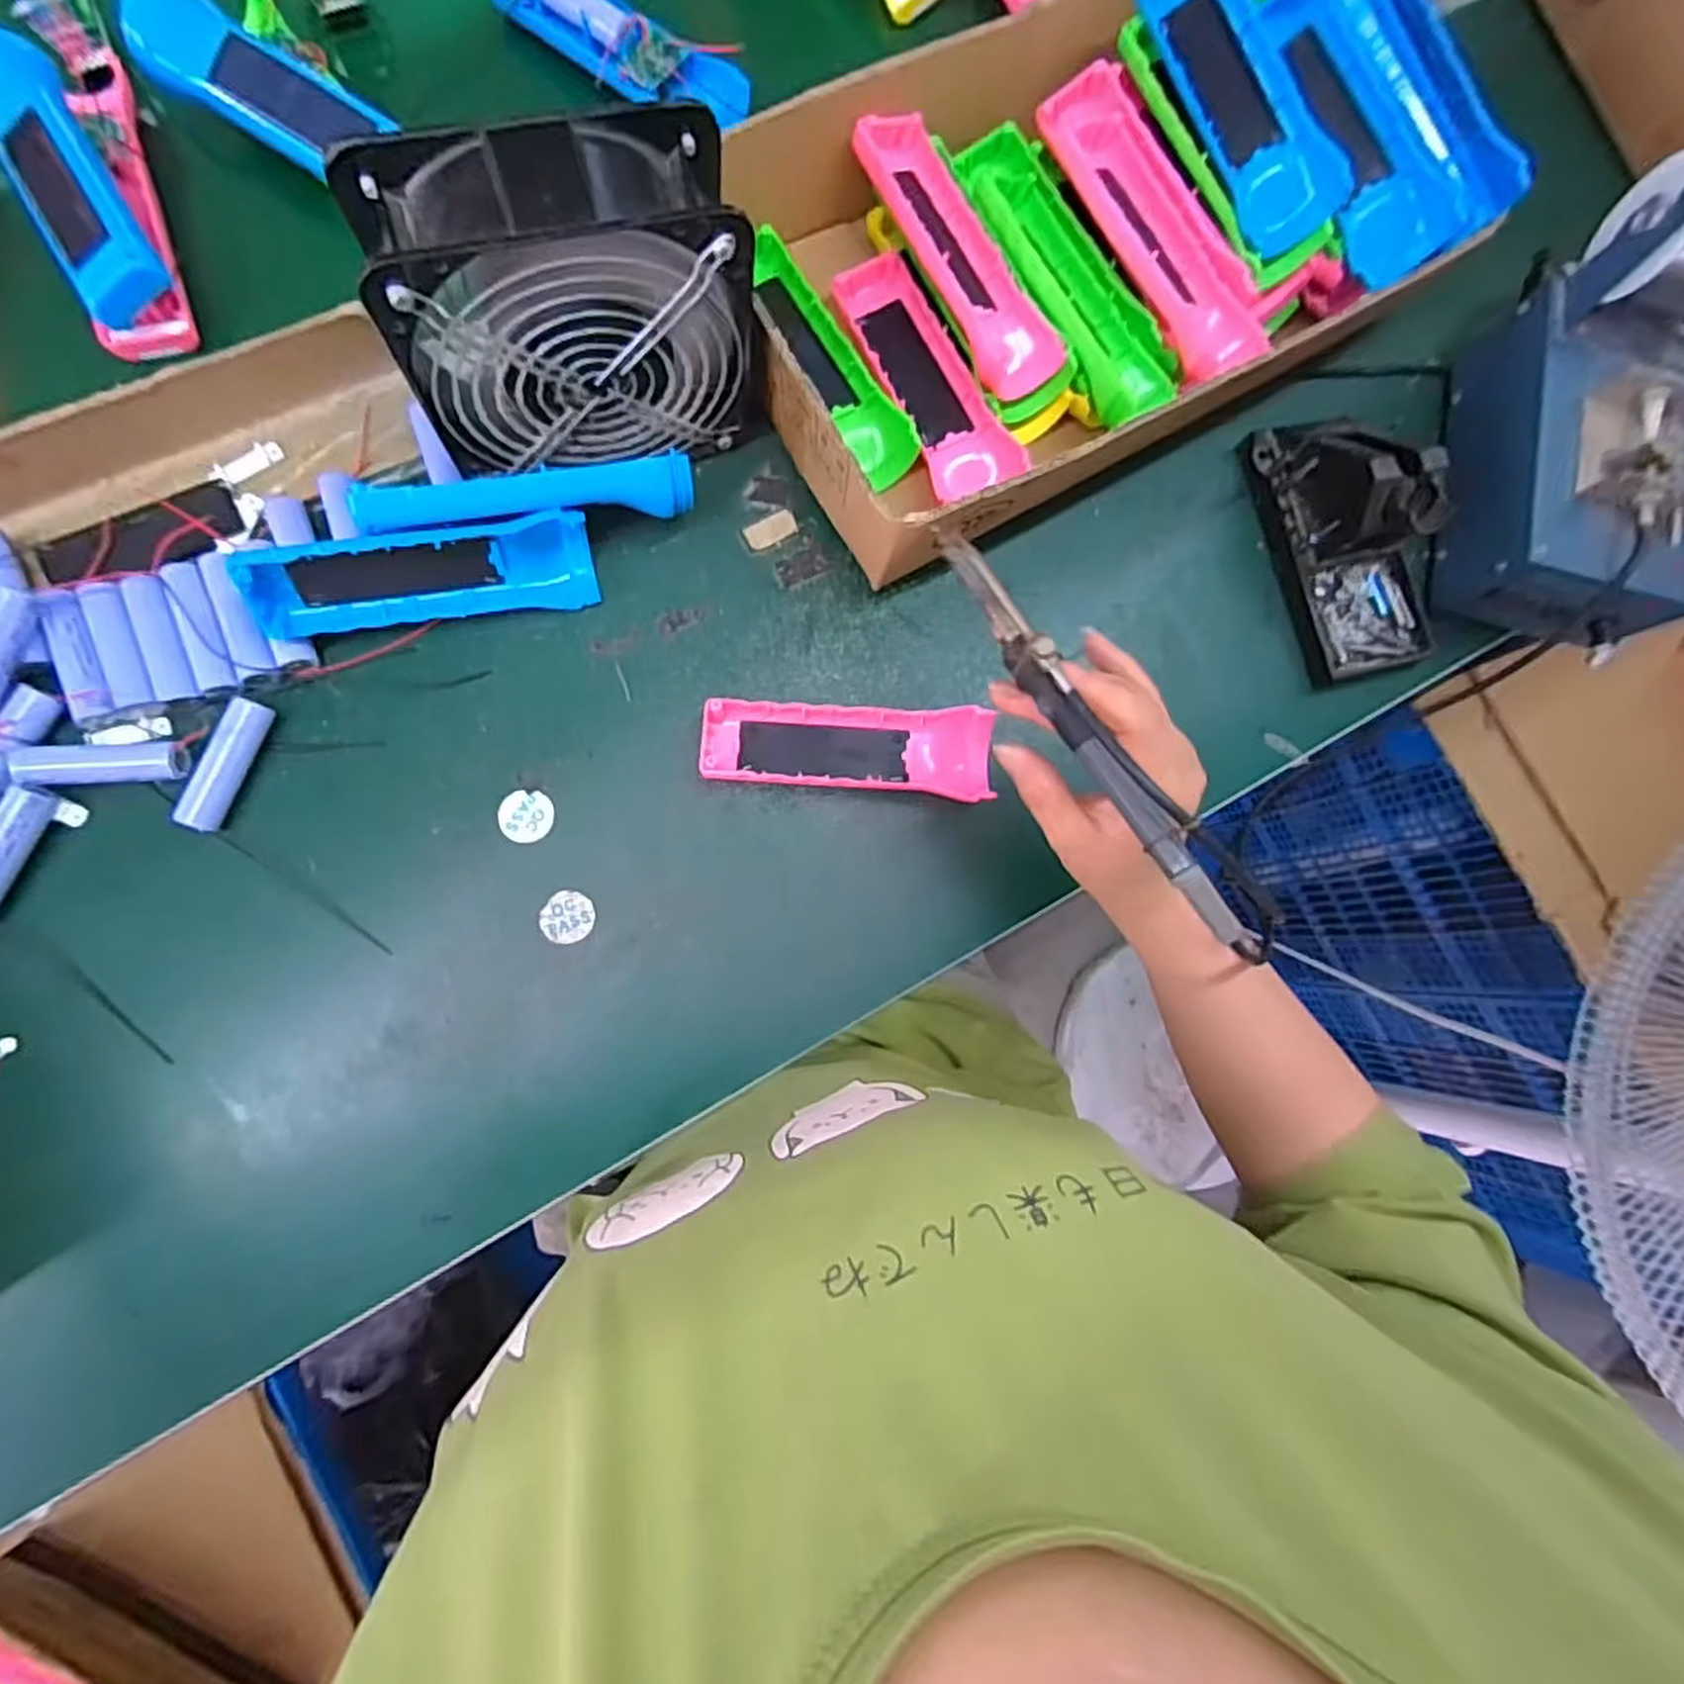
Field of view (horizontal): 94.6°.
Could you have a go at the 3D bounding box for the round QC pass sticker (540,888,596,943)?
[{"bbox_3d":[-0.141,0.039,0.399,0.026,0.004,0.027,1,84,-7],"label":"round QC pass sticker"}]

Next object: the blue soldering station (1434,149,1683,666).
[{"bbox_3d":[0.442,-0.231,0.436,0.110,0.129,0.199,13,82,-6],"label":"blue soldering station"}]

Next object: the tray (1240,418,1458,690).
[{"bbox_3d":[0.305,-0.180,0.448,0.084,0.070,0.155,-13,85,-9],"label":"tray"}]

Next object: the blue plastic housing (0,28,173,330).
[{"bbox_3d":[-0.388,-0.334,0.379,0.042,0.021,0.161,-32,89,-10],"label":"blue plastic housing"}]

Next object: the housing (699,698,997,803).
[{"bbox_3d":[0.003,-0.051,0.418,0.152,0.025,0.049,6,83,-7],"label":"housing"}]

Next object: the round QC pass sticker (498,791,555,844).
[{"bbox_3d":[-0.164,-0.013,0.405,0.026,0.004,0.026,1,85,-12],"label":"round QC pass sticker"}]

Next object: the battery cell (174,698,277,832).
[{"bbox_3d":[-0.300,-0.037,0.380,0.017,0.016,0.066,22,81,-5],"label":"battery cell"}]

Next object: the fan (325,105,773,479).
[{"bbox_3d":[-0.119,-0.233,0.357,0.157,0.149,0.063,-16,86,-9],"label":"fan"}]

